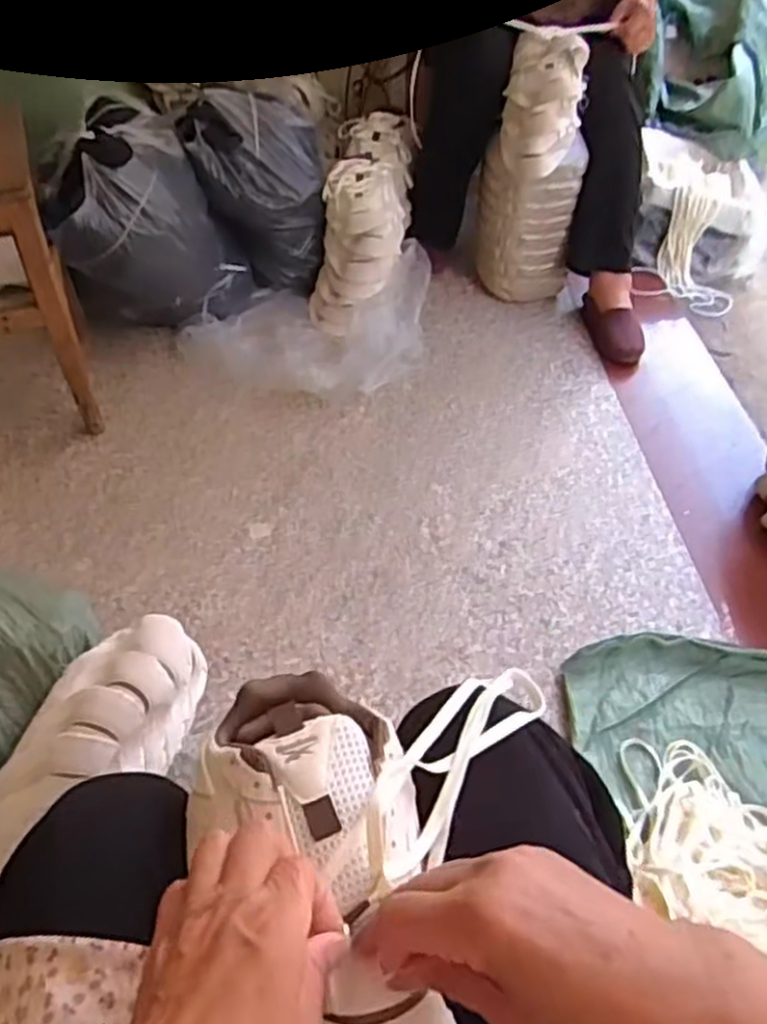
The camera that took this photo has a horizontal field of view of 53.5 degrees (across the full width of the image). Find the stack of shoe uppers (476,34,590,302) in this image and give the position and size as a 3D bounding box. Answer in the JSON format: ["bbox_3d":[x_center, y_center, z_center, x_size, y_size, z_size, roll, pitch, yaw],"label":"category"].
[{"bbox_3d":[0.280,-0.618,1.429,0.174,0.451,0.147,0,47,-2],"label":"stack of shoe uppers"}]

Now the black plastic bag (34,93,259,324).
[{"bbox_3d":[-0.416,-0.511,1.371,0.322,0.334,0.298,-14,49,-14],"label":"black plastic bag"}]

